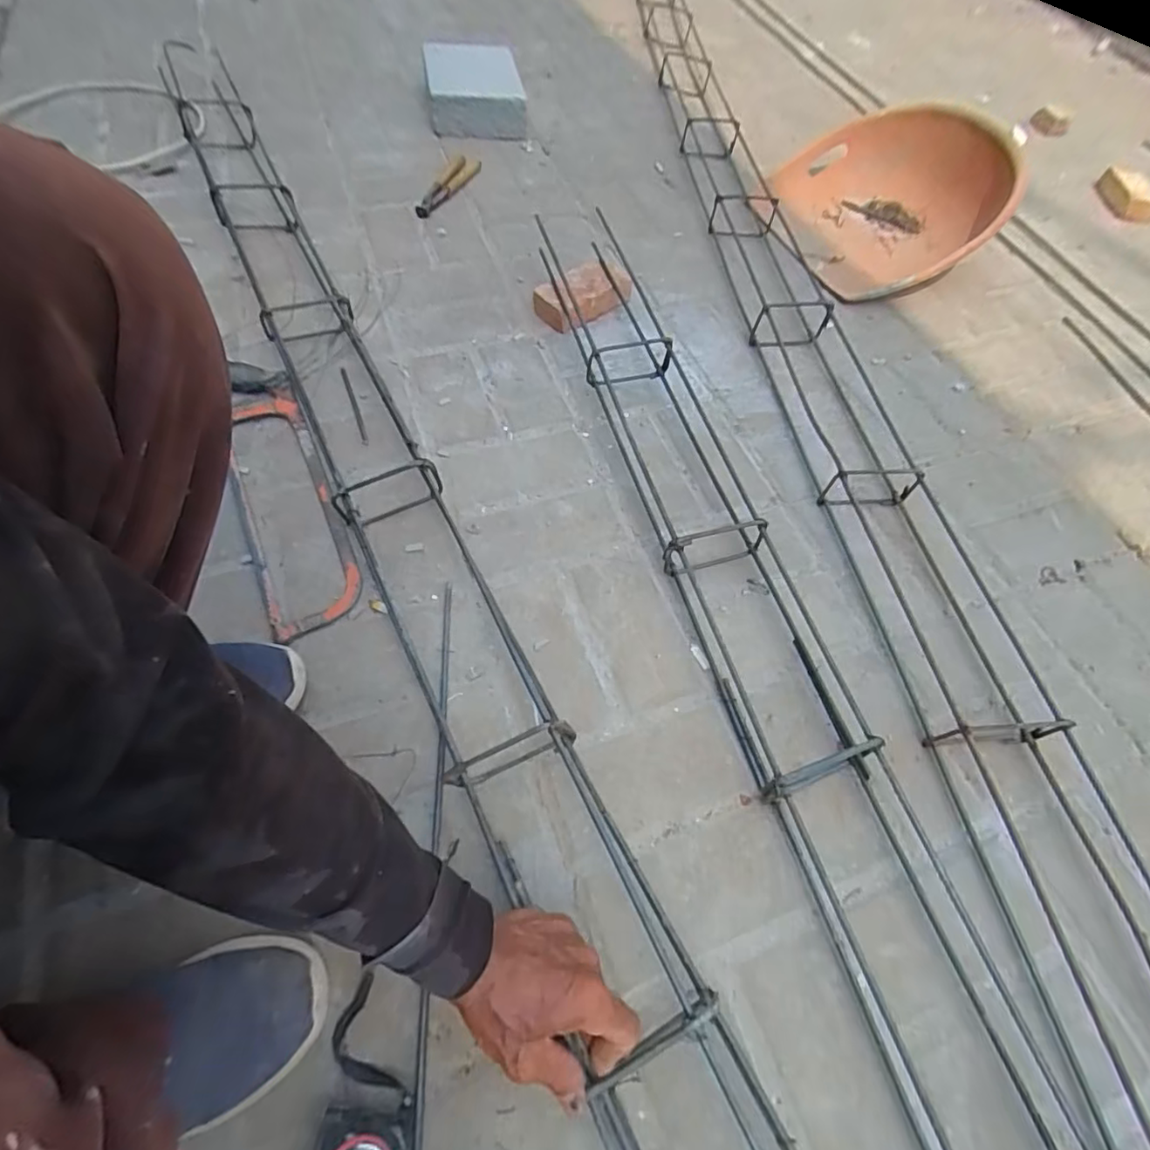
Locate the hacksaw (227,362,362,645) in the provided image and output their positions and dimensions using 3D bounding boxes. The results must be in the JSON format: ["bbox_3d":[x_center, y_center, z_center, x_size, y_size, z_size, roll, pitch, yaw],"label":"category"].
[{"bbox_3d":[-0.368,-0.117,0.714,0.109,0.031,0.420,-22,63,-16],"label":"hacksaw"}]

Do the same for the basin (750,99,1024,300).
[{"bbox_3d":[0.580,-0.724,1.093,0.434,0.166,0.425,2,59,-3],"label":"basin"}]

